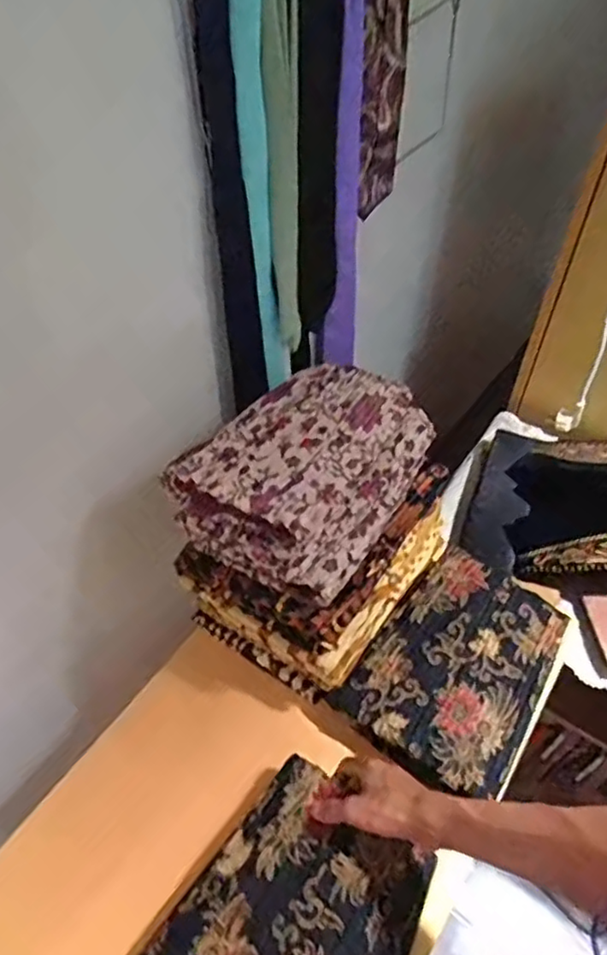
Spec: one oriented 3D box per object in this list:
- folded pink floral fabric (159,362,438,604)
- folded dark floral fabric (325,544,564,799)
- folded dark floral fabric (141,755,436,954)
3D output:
[{"bbox_3d":[0.004,-0.015,0.676,0.187,0.102,0.233,25,55,19],"label":"folded pink floral fabric"},{"bbox_3d":[0.178,0.210,0.731,0.182,0.029,0.259,33,58,24],"label":"folded dark floral fabric"},{"bbox_3d":[-0.010,0.398,0.555,0.191,0.035,0.241,29,56,21],"label":"folded dark floral fabric"}]

